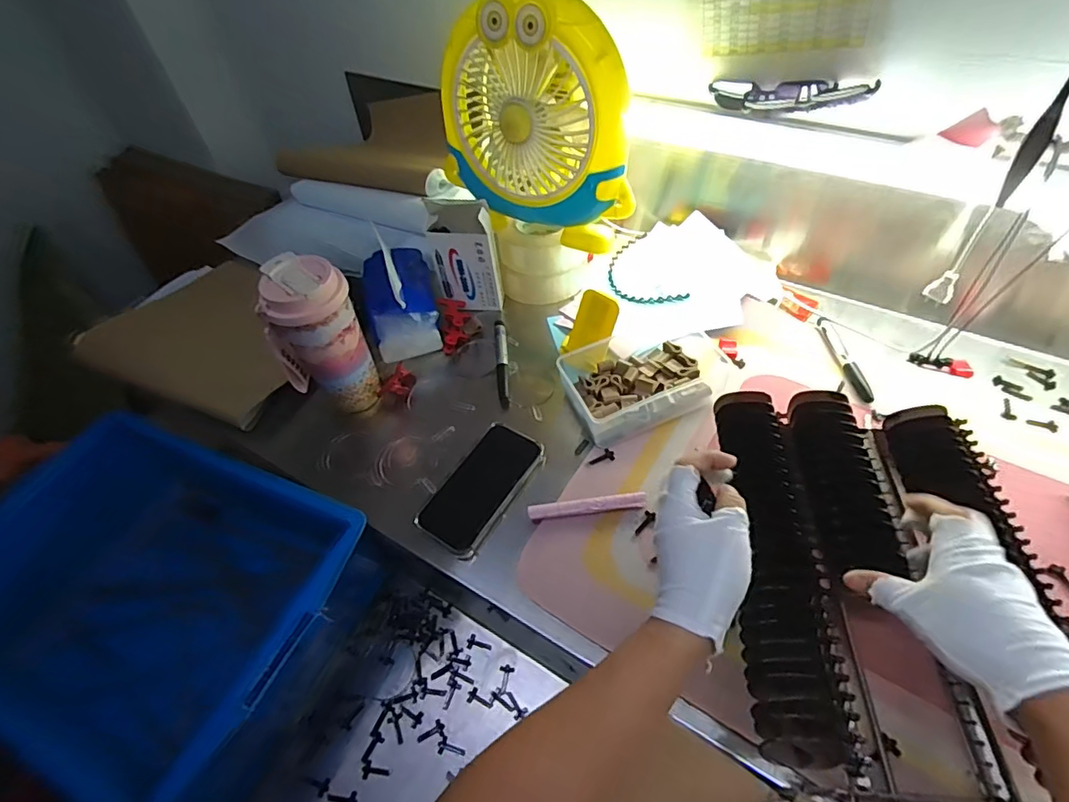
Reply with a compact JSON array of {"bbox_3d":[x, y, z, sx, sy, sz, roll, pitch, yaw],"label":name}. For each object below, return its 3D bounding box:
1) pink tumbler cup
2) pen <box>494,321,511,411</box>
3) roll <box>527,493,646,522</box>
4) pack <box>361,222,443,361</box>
[{"bbox_3d":[-0.244,-0.064,0.609,0.097,0.185,0.077,-35,57,-21],"label":"pink tumbler cup"},{"bbox_3d":[-0.043,-0.056,0.696,0.016,0.017,0.144,-6,52,0],"label":"pen"},{"bbox_3d":[0.054,0.110,0.554,0.119,0.023,0.019,-4,52,1],"label":"roll"},{"bbox_3d":[-0.184,-0.149,0.713,0.090,0.110,0.152,-15,52,-7],"label":"pack"}]

